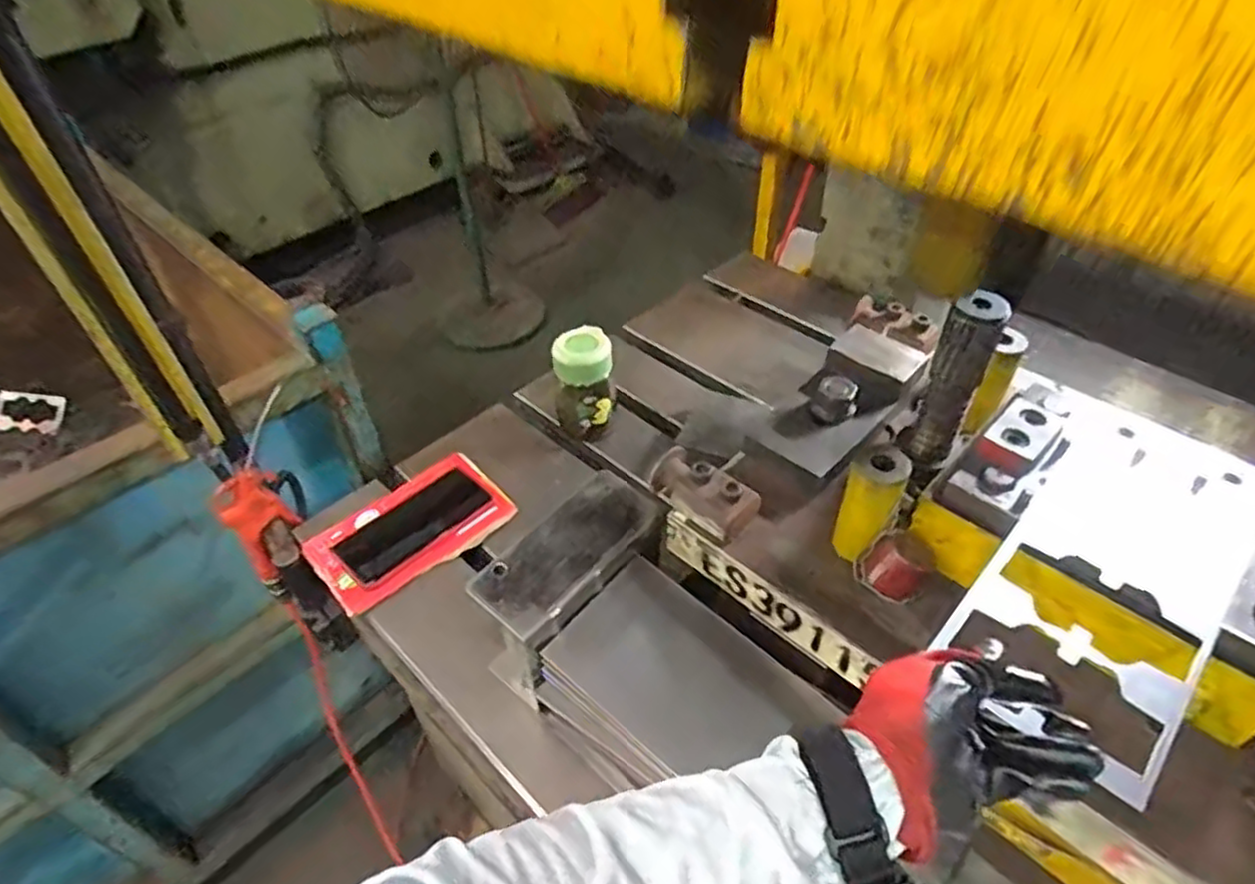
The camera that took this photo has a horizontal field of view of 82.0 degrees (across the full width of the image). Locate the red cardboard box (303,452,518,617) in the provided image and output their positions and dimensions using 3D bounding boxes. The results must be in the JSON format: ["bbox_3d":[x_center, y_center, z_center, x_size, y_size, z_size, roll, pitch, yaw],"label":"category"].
[{"bbox_3d":[-0.227,0.092,0.762,0.195,0.022,0.116,-32,52,-28],"label":"red cardboard box"}]

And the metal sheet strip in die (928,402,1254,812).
[{"bbox_3d":[0.321,0.075,0.469,0.305,0.008,0.125,-35,53,-30],"label":"metal sheet strip in die"}]

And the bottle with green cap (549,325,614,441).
[{"bbox_3d":[-0.049,-0.061,0.832,0.067,0.129,0.060,-9,44,-8],"label":"bottle with green cap"}]

